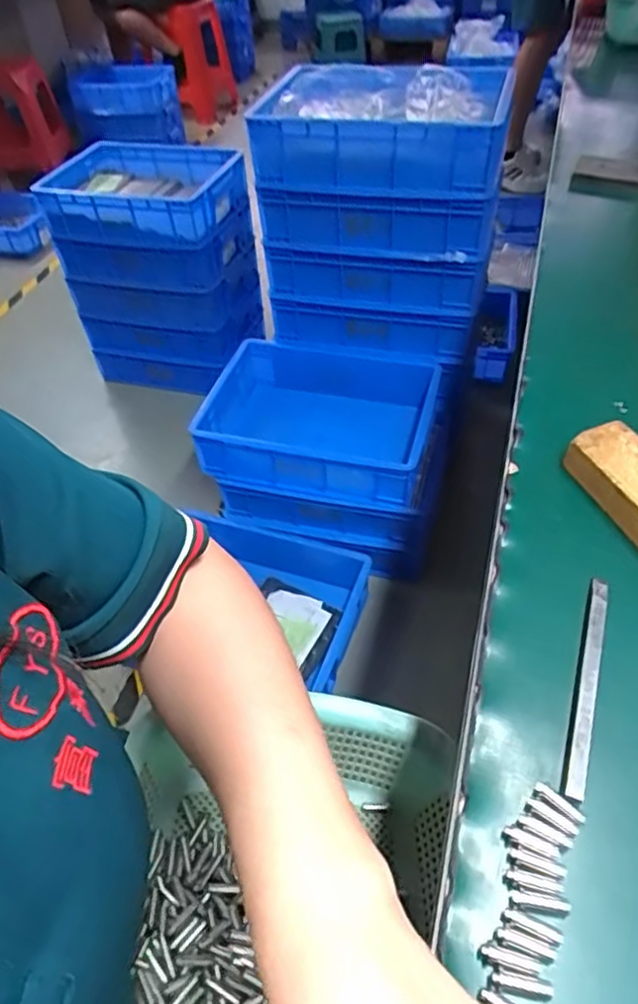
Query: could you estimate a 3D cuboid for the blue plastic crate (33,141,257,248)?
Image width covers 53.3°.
[{"bbox_3d":[-0.435,-0.752,1.548,0.462,0.125,0.338,14,50,17],"label":"blue plastic crate"}]

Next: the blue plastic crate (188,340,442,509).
[{"bbox_3d":[0.005,-0.160,1.248,0.416,0.117,0.307,9,48,13],"label":"blue plastic crate"}]

